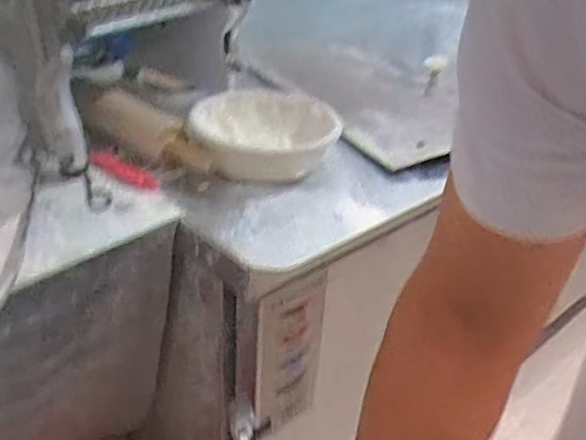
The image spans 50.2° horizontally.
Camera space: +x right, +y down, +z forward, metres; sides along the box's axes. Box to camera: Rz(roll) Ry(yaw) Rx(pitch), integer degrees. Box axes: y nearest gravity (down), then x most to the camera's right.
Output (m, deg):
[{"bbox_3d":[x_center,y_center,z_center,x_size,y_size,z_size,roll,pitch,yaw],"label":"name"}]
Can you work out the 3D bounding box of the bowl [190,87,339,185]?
[{"bbox_3d":[-0.042,-0.122,0.862,0.184,0.057,0.194,3,33,-2],"label":"bowl"}]

